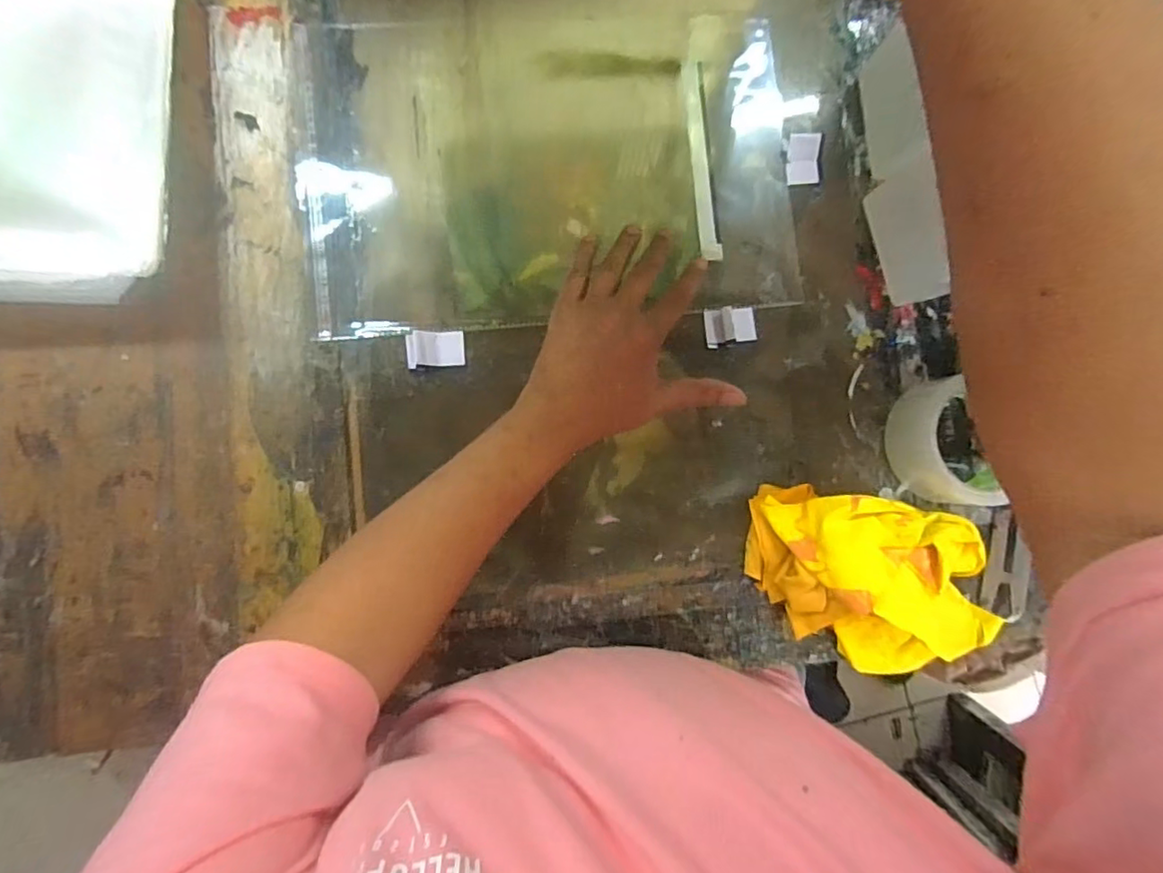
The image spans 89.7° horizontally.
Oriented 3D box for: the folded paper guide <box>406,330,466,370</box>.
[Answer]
[{"bbox_3d":[-0.111,-0.066,0.444,0.043,0.004,0.027,-3,86,-6],"label":"folded paper guide"}]

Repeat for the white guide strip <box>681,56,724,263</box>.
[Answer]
[{"bbox_3d":[0.097,-0.223,0.471,0.016,0.010,0.165,-4,86,-6],"label":"white guide strip"}]

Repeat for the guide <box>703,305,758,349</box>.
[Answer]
[{"bbox_3d":[0.118,-0.087,0.461,0.039,0.017,0.029,-7,86,-6],"label":"guide"}]

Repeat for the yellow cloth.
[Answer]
[{"bbox_3d":[0.211,0.109,0.436,0.176,0.053,0.126,12,85,-5],"label":"yellow cloth"}]

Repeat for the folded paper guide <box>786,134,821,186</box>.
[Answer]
[{"bbox_3d":[0.179,-0.224,0.473,0.025,0.004,0.039,2,100,14],"label":"folded paper guide"}]

